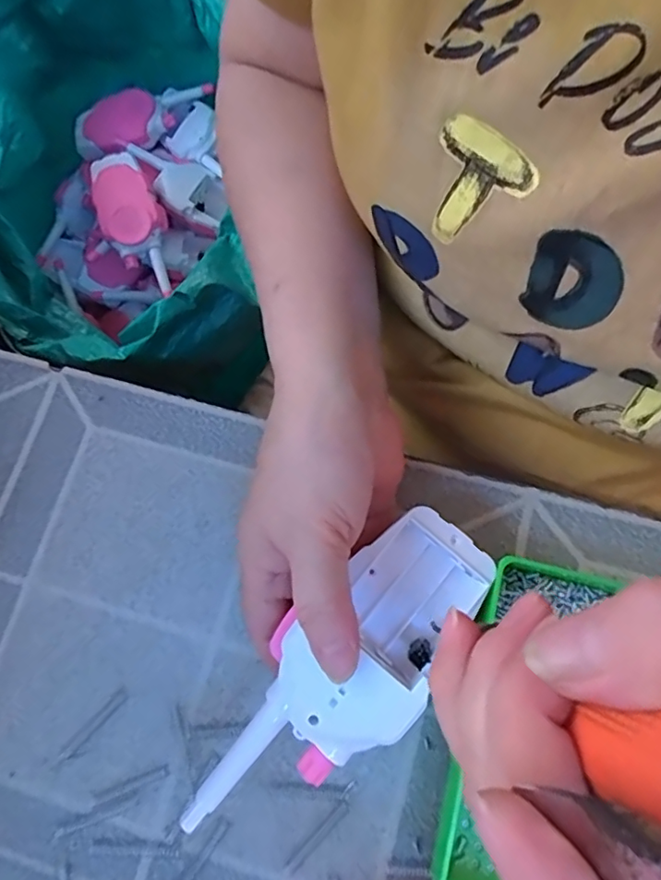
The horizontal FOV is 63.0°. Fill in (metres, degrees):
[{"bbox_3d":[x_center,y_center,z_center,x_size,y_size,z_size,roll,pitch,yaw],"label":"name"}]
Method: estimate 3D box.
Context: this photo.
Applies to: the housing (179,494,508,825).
[{"bbox_3d":[0.007,0.102,0.234,0.060,0.020,0.159,42,78,11],"label":"housing"}]

